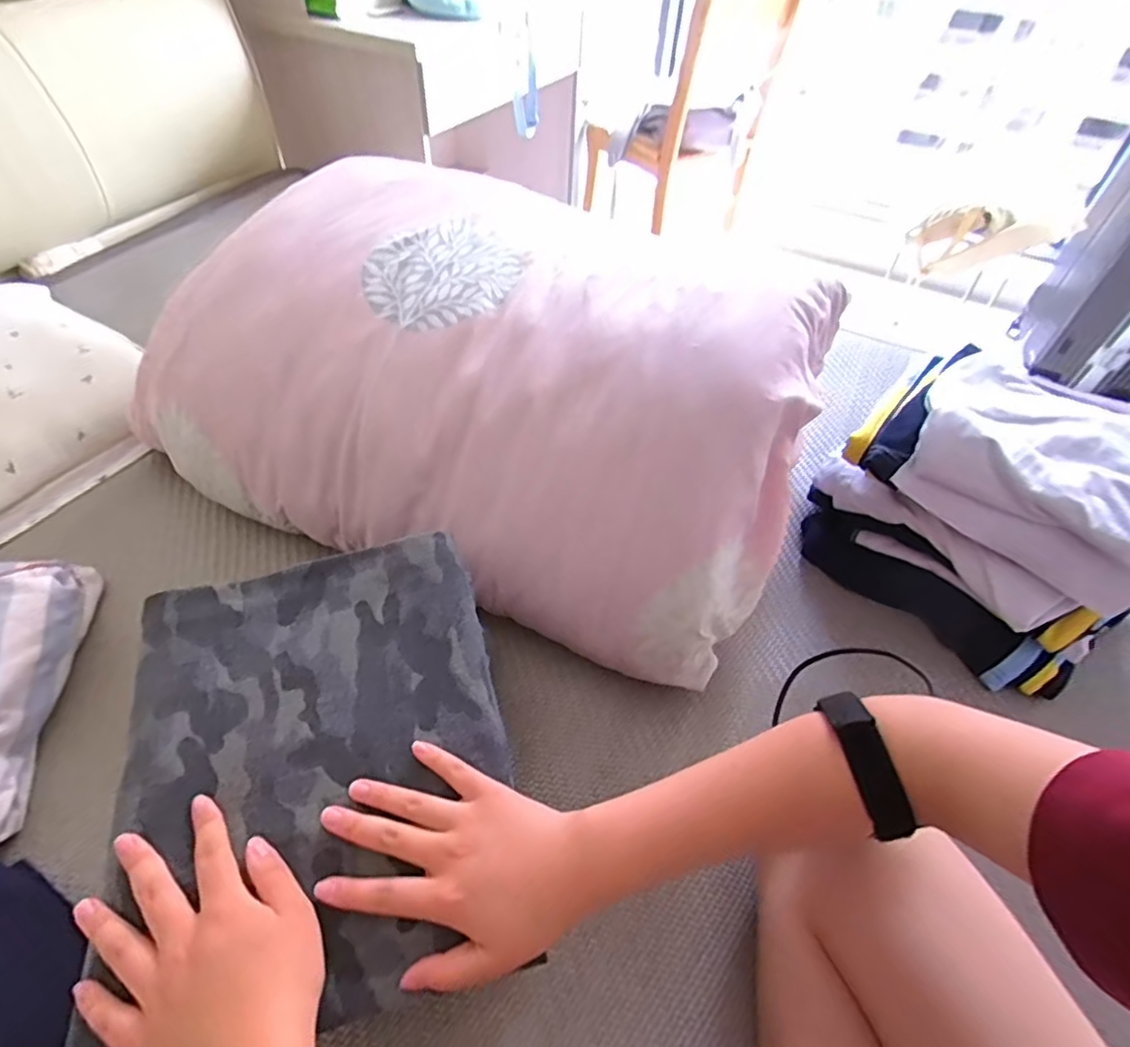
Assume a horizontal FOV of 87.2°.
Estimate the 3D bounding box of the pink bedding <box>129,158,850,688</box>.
[{"bbox_3d":[-0.072,-0.160,0.639,0.653,0.218,0.446,24,53,16],"label":"pink bedding"}]

